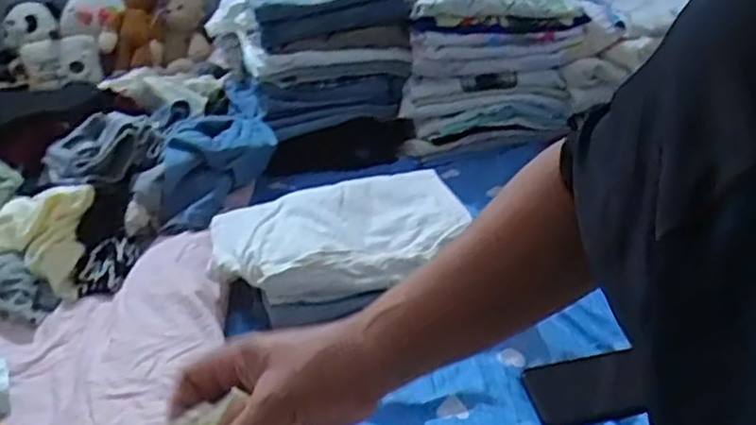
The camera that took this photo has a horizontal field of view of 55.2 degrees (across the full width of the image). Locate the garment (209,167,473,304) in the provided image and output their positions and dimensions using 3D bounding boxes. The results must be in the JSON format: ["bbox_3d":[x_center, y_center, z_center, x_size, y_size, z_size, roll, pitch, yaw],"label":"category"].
[{"bbox_3d":[-0.050,0.023,0.888,0.298,0.043,0.208,-11,28,-10],"label":"garment"}]

